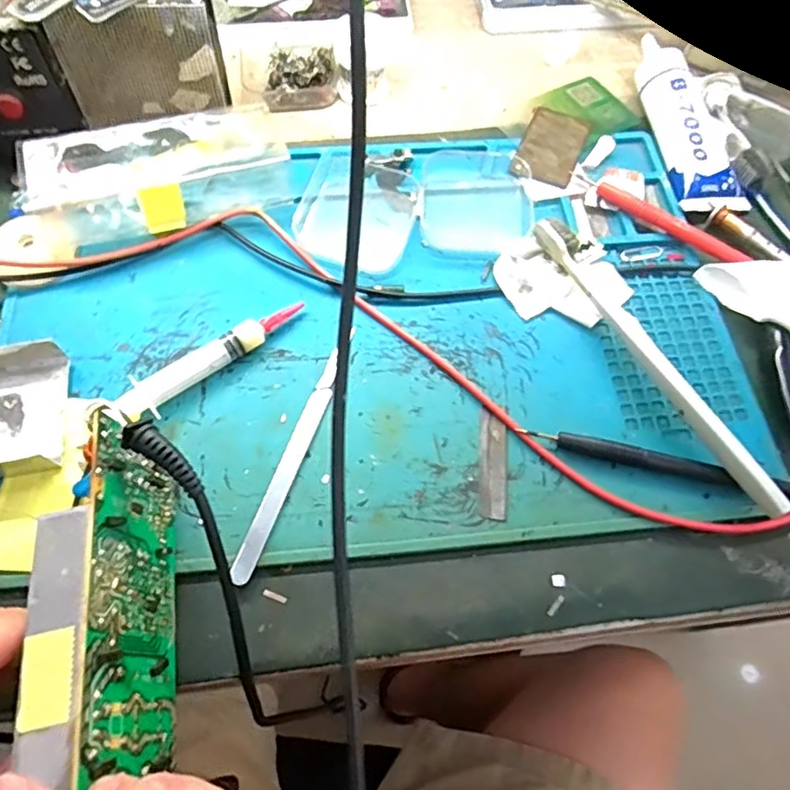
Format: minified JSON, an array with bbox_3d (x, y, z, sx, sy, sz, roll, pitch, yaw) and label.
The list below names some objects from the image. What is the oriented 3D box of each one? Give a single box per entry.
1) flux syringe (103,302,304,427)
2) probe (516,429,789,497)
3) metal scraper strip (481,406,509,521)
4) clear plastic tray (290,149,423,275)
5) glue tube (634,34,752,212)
[{"bbox_3d":[-0.090,-0.018,0.292,0.103,0.015,0.012,-38,72,-18],"label":"flux syringe"},{"bbox_3d":[0.126,0.032,0.279,0.133,0.009,0.009,14,65,4],"label":"probe"},{"bbox_3d":[0.047,0.032,0.279,0.013,0.004,0.053,5,65,0],"label":"metal scraper strip"},{"bbox_3d":[-0.021,-0.107,0.341,0.066,0.007,0.074,19,66,7],"label":"clear plastic tray"},{"bbox_3d":[0.183,-0.170,0.368,0.042,0.024,0.125,-5,65,-4],"label":"glue tube"}]

